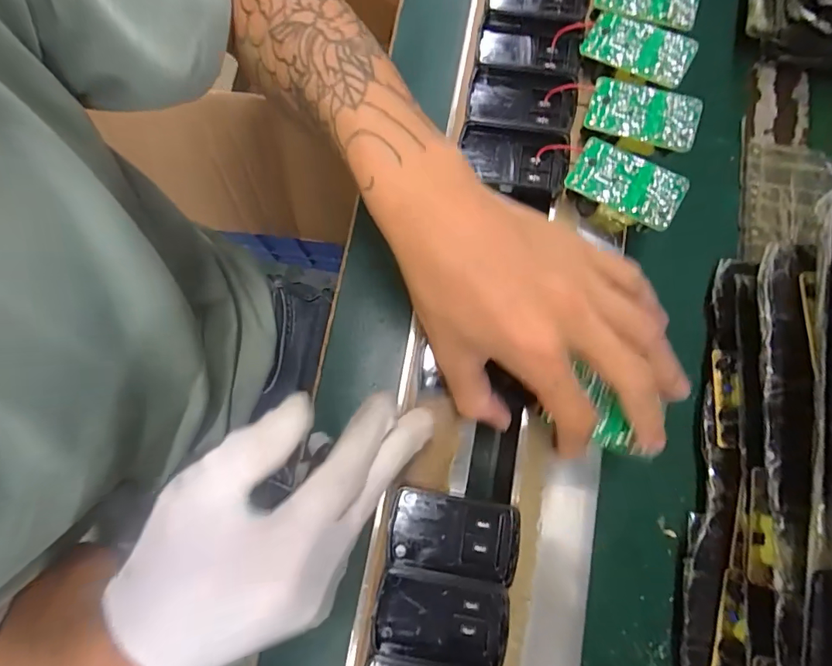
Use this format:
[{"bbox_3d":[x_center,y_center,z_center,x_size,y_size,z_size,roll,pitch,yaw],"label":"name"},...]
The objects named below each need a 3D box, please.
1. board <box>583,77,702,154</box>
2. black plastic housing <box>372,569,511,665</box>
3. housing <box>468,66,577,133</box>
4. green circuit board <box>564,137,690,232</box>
[{"bbox_3d":[0.138,-0.131,0.271,0.063,0.019,0.042,20,80,5],"label":"board"},{"bbox_3d":[0.013,0.154,0.232,0.069,0.011,0.042,5,79,2],"label":"black plastic housing"},{"bbox_3d":[0.070,-0.153,0.289,0.070,0.019,0.043,13,80,4],"label":"housing"},{"bbox_3d":[0.125,-0.088,0.264,0.063,0.019,0.037,29,81,6],"label":"green circuit board"}]

